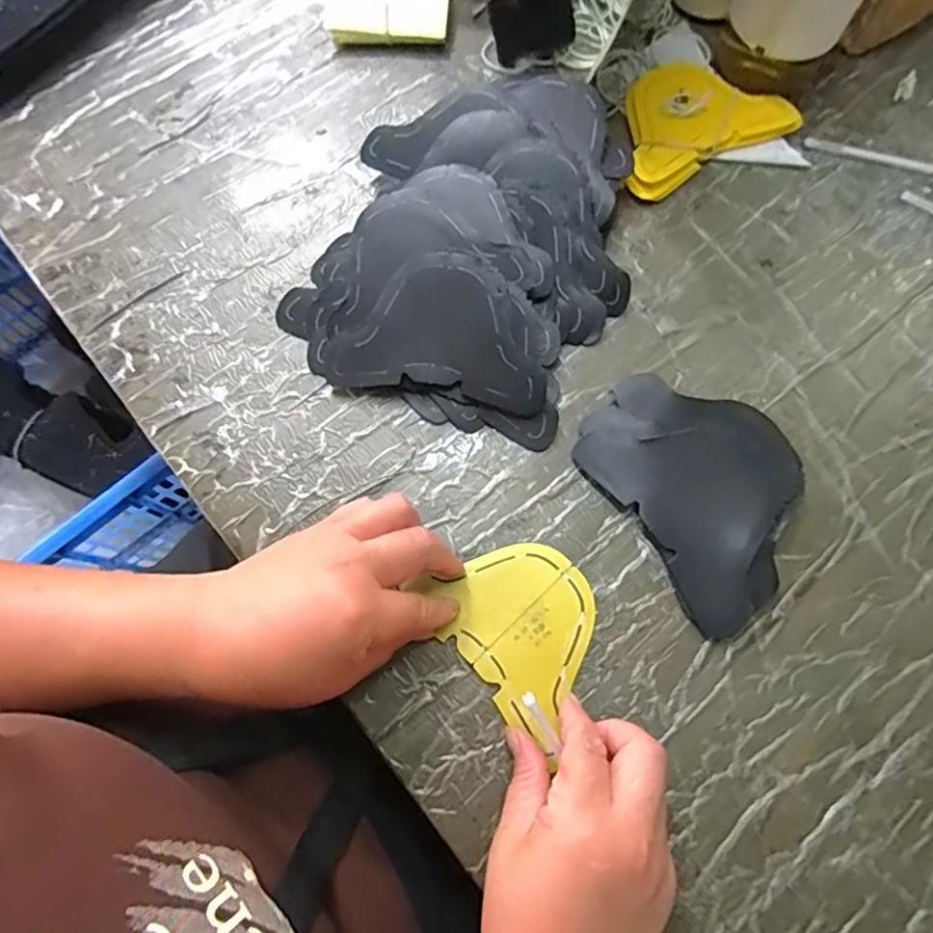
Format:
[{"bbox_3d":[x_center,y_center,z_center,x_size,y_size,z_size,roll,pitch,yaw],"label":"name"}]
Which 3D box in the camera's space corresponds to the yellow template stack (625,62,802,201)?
[{"bbox_3d":[0.164,-0.260,0.445,0.142,0.017,0.093,-28,75,-8],"label":"yellow template stack"}]

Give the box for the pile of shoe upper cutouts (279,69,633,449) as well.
[{"bbox_3d":[0.009,-0.156,0.400,0.195,0.042,0.254,21,74,7],"label":"pile of shoe upper cutouts"}]

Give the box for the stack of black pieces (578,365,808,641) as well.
[{"bbox_3d":[0.142,0.009,0.357,0.105,0.017,0.147,-32,75,-9],"label":"stack of black pieces"}]

